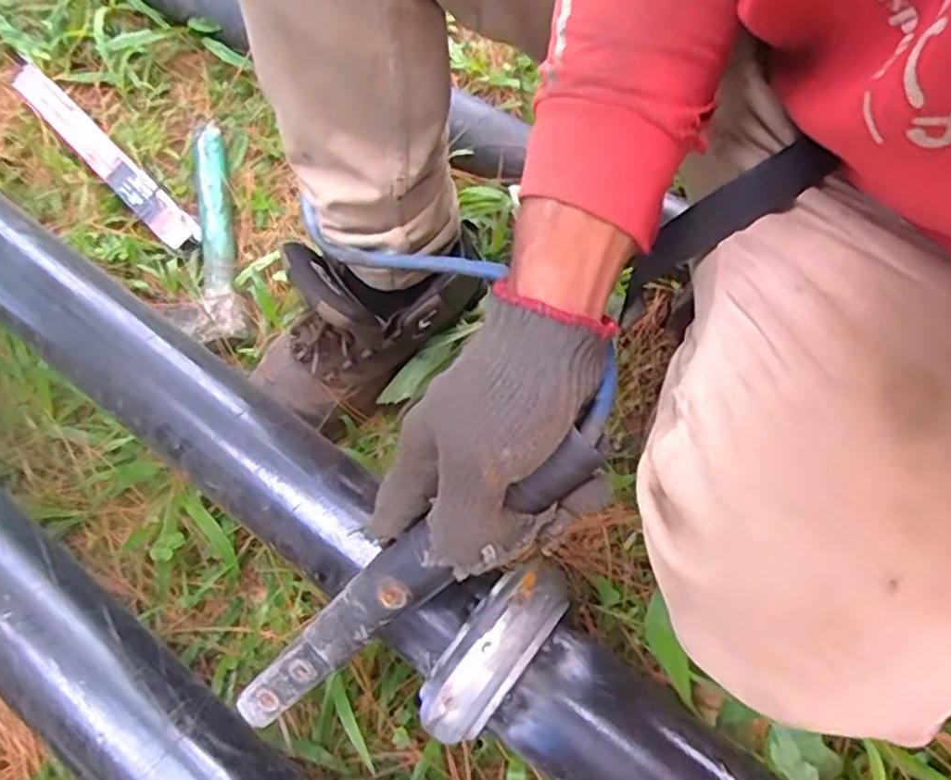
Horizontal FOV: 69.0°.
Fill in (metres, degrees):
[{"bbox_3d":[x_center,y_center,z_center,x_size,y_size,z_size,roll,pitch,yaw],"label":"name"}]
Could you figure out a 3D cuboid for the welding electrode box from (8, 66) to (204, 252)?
[{"bbox_3d":[-0.431,-0.278,0.779,0.039,0.015,0.341,-43,77,-13],"label":"welding electrode box"}]

